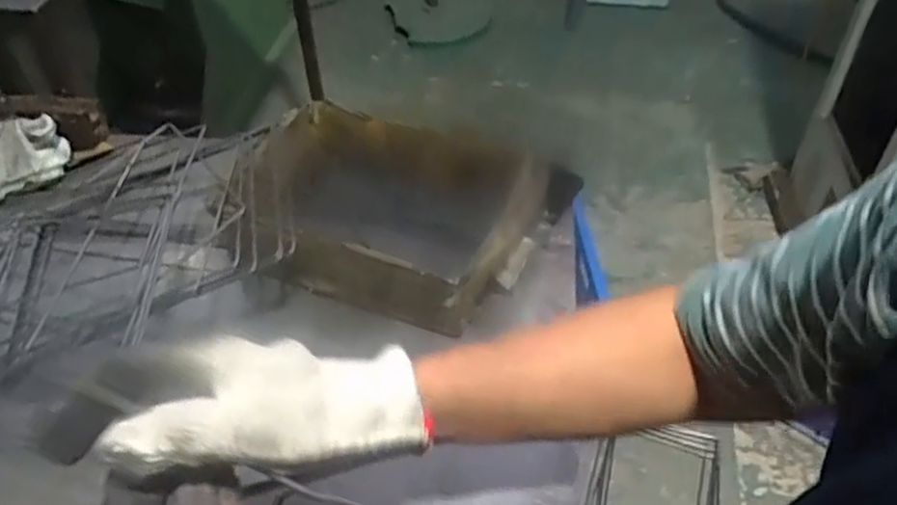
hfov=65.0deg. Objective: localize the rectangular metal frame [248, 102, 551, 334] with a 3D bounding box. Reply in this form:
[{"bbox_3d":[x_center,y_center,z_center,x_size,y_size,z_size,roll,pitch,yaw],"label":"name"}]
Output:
[{"bbox_3d":[-0.062,-0.042,0.640,0.237,0.079,0.198,11,46,11],"label":"rectangular metal frame"}]

